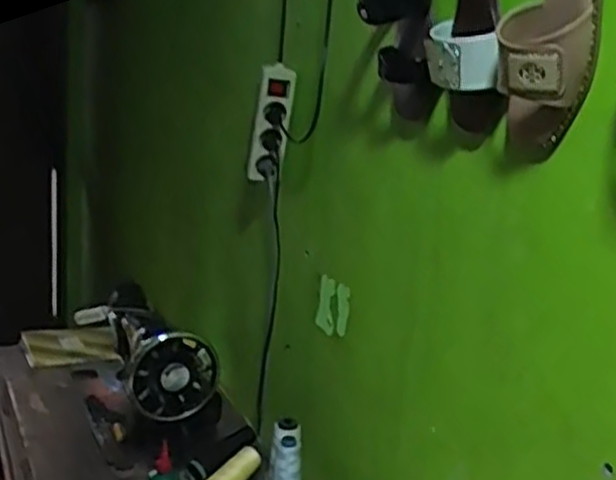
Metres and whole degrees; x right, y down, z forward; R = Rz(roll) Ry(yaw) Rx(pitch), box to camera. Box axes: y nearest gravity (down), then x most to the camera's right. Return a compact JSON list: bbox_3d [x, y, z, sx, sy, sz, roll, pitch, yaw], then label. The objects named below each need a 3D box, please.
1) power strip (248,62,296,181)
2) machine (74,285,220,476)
[{"bbox_3d":[-0.058,-0.172,1.175,0.055,0.205,0.044,-1,34,-22],"label":"power strip"},{"bbox_3d":[-0.279,0.213,1.300,0.169,0.210,0.359,-3,14,-27],"label":"machine"}]

